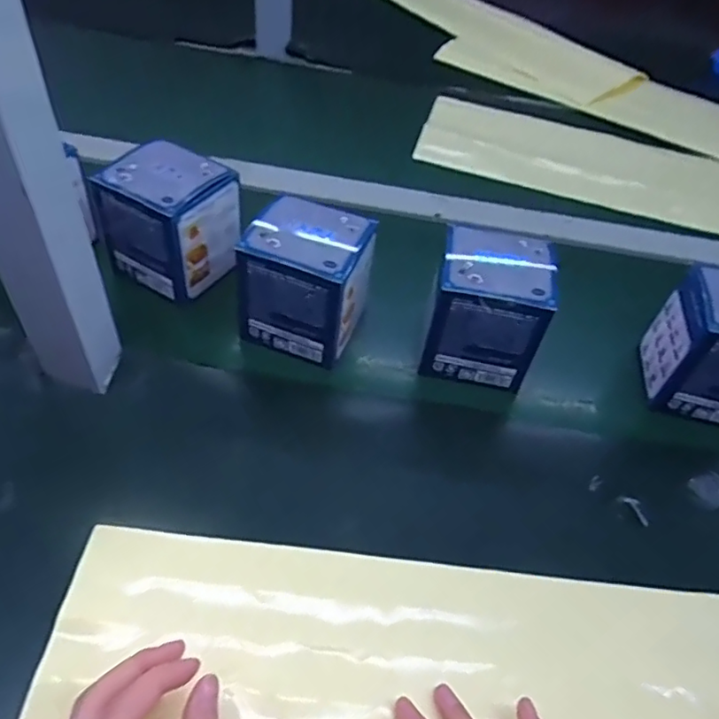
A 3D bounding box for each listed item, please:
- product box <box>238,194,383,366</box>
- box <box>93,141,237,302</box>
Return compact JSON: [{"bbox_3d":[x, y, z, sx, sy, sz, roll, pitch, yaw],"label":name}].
[{"bbox_3d":[-0.038,-0.065,0.466,0.090,0.092,0.091,18,49,10],"label":"product box"},{"bbox_3d":[-0.153,-0.116,0.494,0.095,0.087,0.081,25,50,15],"label":"box"}]

